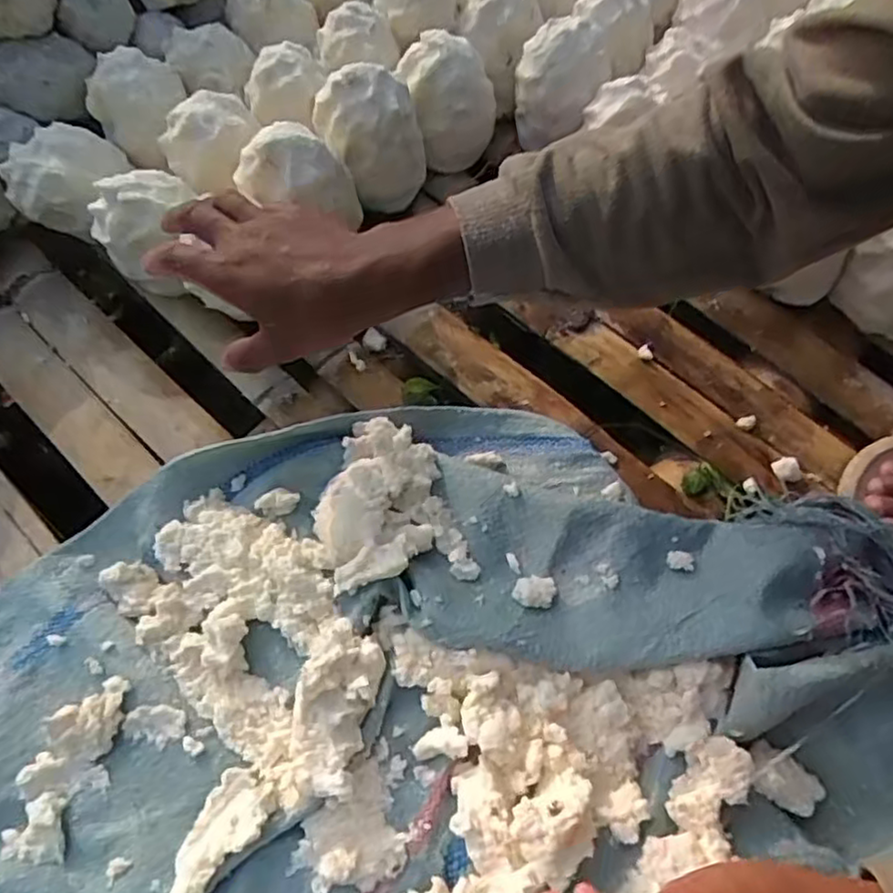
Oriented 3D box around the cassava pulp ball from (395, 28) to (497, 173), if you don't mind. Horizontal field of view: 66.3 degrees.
[{"bbox_3d":[0.002,-0.314,0.621,0.074,0.092,0.069,-1,65,2],"label":"cassava pulp ball"}]

